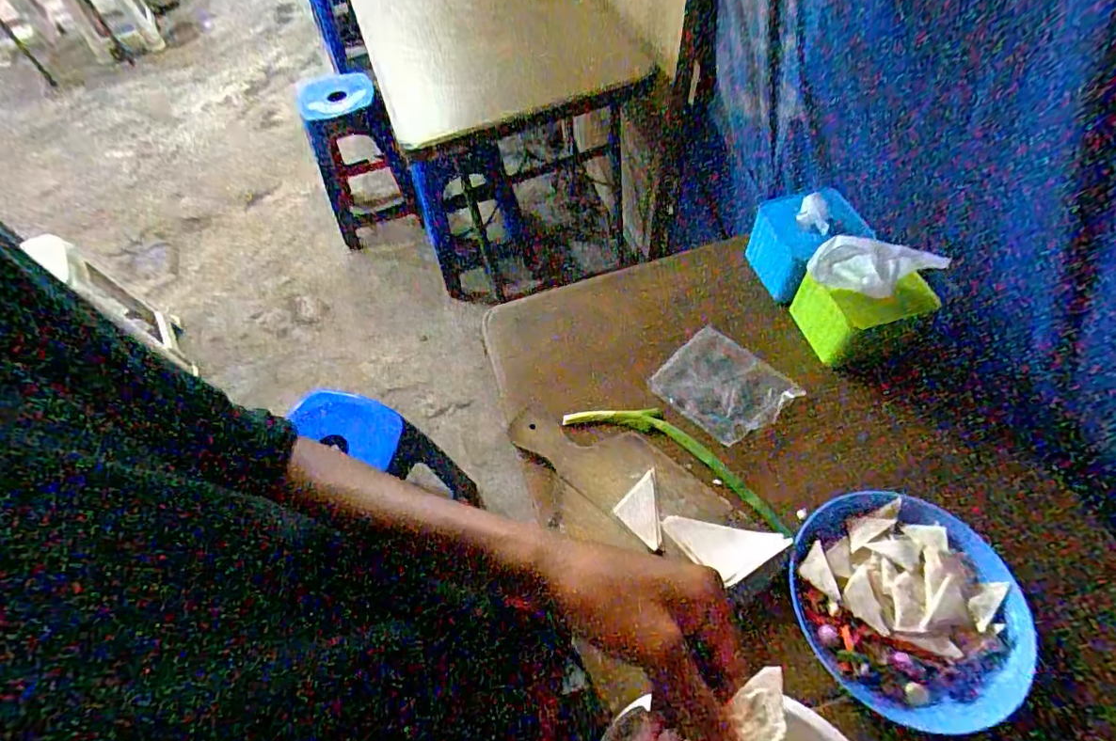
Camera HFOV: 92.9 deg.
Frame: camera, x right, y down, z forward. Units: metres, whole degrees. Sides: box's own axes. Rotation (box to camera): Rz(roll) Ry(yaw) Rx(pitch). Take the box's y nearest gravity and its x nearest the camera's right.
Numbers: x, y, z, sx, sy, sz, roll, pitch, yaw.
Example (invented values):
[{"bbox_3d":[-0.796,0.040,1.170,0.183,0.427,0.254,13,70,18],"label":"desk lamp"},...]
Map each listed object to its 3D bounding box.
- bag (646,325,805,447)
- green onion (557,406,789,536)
[{"bbox_3d":[0.220,0.020,0.707,0.153,0.010,0.134,37,68,23],"label":"bag"},{"bbox_3d":[0.150,0.100,0.665,0.292,0.022,0.073,27,65,19],"label":"green onion"}]

